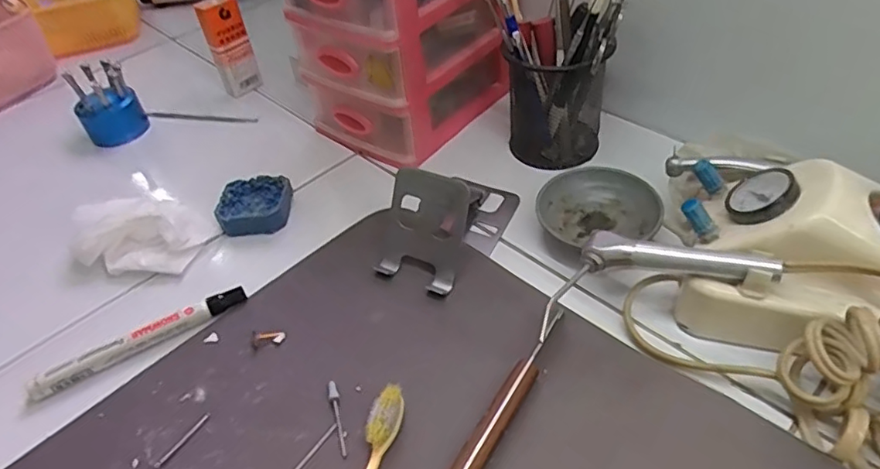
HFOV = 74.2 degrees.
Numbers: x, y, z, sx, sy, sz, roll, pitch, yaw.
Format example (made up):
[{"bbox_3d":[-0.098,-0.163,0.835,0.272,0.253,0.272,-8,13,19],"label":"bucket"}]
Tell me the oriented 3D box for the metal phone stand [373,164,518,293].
[{"bbox_3d":[0.008,-0.023,0.433,0.062,0.064,0.121,25,53,29],"label":"metal phone stand"}]

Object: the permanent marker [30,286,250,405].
[{"bbox_3d":[-0.206,0.073,0.403,0.144,0.019,0.013,-28,48,-20],"label":"permanent marker"}]

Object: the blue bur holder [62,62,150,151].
[{"bbox_3d":[-0.345,-0.134,0.602,0.059,0.077,0.062,-31,49,-22],"label":"blue bur holder"}]

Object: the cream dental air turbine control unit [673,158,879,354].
[{"bbox_3d":[0.233,0.019,0.343,0.171,0.088,0.093,12,48,19],"label":"cream dental air turbine control unit"}]

